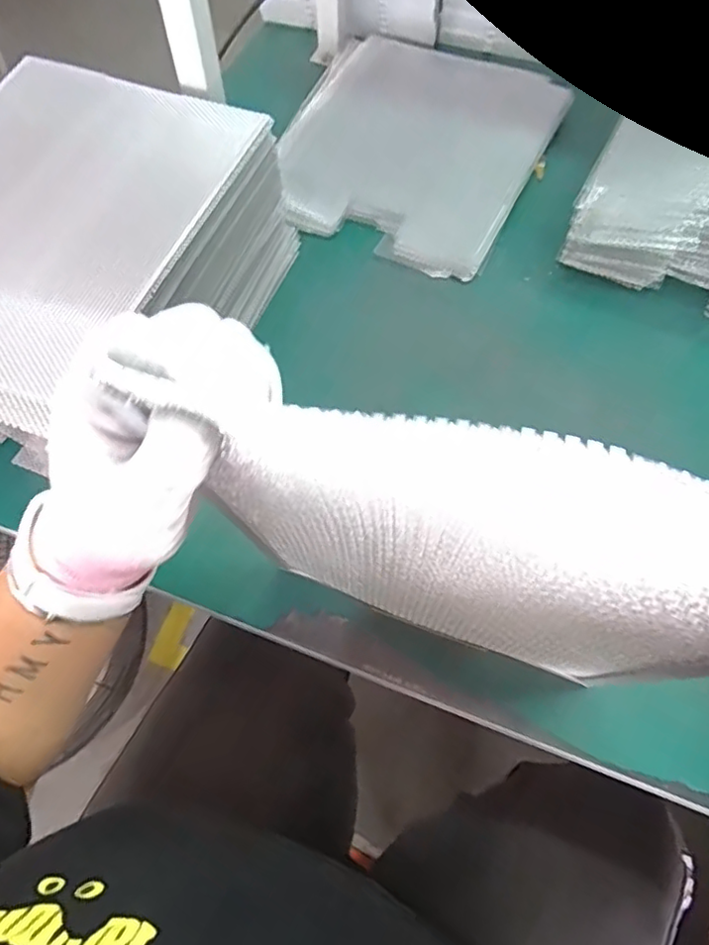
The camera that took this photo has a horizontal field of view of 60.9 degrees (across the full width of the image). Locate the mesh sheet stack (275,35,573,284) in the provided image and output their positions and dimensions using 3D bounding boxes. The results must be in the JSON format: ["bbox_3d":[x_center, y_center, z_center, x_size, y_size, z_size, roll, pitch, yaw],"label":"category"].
[{"bbox_3d":[0.072,-0.409,0.729,0.305,0.032,0.377,24,65,12],"label":"mesh sheet stack"}]

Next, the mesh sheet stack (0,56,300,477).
[{"bbox_3d":[-0.239,-0.187,0.542,0.253,0.165,0.365,19,64,9],"label":"mesh sheet stack"}]

